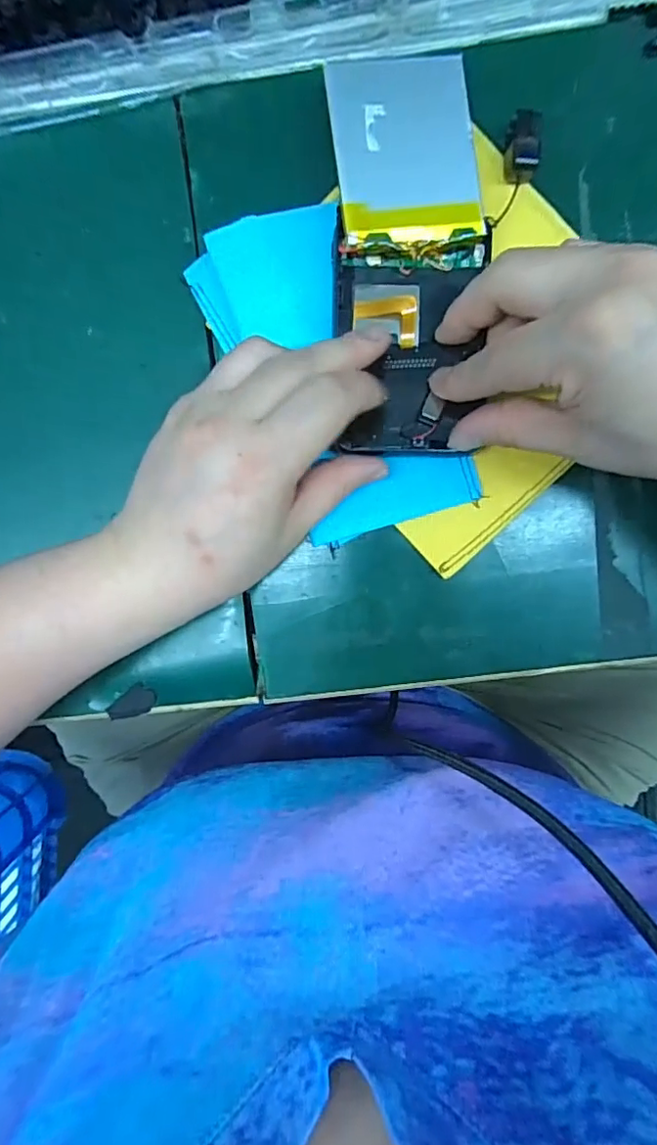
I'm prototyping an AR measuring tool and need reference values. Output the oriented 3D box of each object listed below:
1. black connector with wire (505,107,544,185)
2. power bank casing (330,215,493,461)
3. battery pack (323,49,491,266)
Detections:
[{"bbox_3d":[0.088,-0.193,0.251,0.013,0.017,0.027,-1,95,2],"label":"black connector with wire"},{"bbox_3d":[0.037,-0.105,0.258,0.068,0.014,0.096,2,95,2],"label":"power bank casing"},{"bbox_3d":[0.034,-0.183,0.249,0.063,0.018,0.085,-5,89,-7],"label":"battery pack"}]

